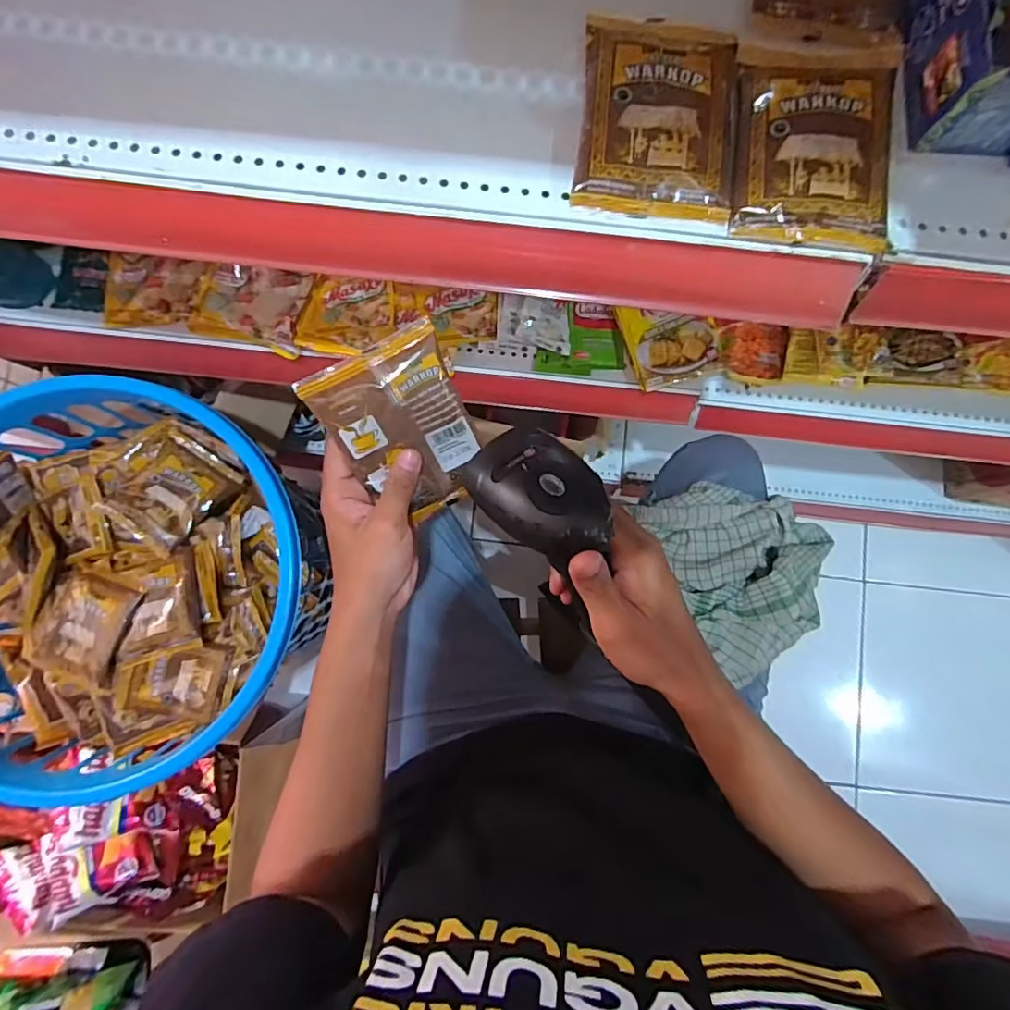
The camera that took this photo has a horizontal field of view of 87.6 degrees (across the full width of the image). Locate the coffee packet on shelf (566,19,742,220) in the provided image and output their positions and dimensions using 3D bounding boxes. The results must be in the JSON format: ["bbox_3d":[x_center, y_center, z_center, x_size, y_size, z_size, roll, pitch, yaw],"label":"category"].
[{"bbox_3d":[0.094,-0.239,0.321,0.094,0.016,0.122,5,85,-1],"label":"coffee packet on shelf"}]

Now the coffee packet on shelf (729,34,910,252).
[{"bbox_3d":[0.190,-0.226,0.319,0.097,0.016,0.130,7,85,-1],"label":"coffee packet on shelf"}]

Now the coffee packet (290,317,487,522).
[{"bbox_3d":[-0.068,-0.050,0.366,0.089,0.015,0.122,-28,118,-3],"label":"coffee packet"}]

